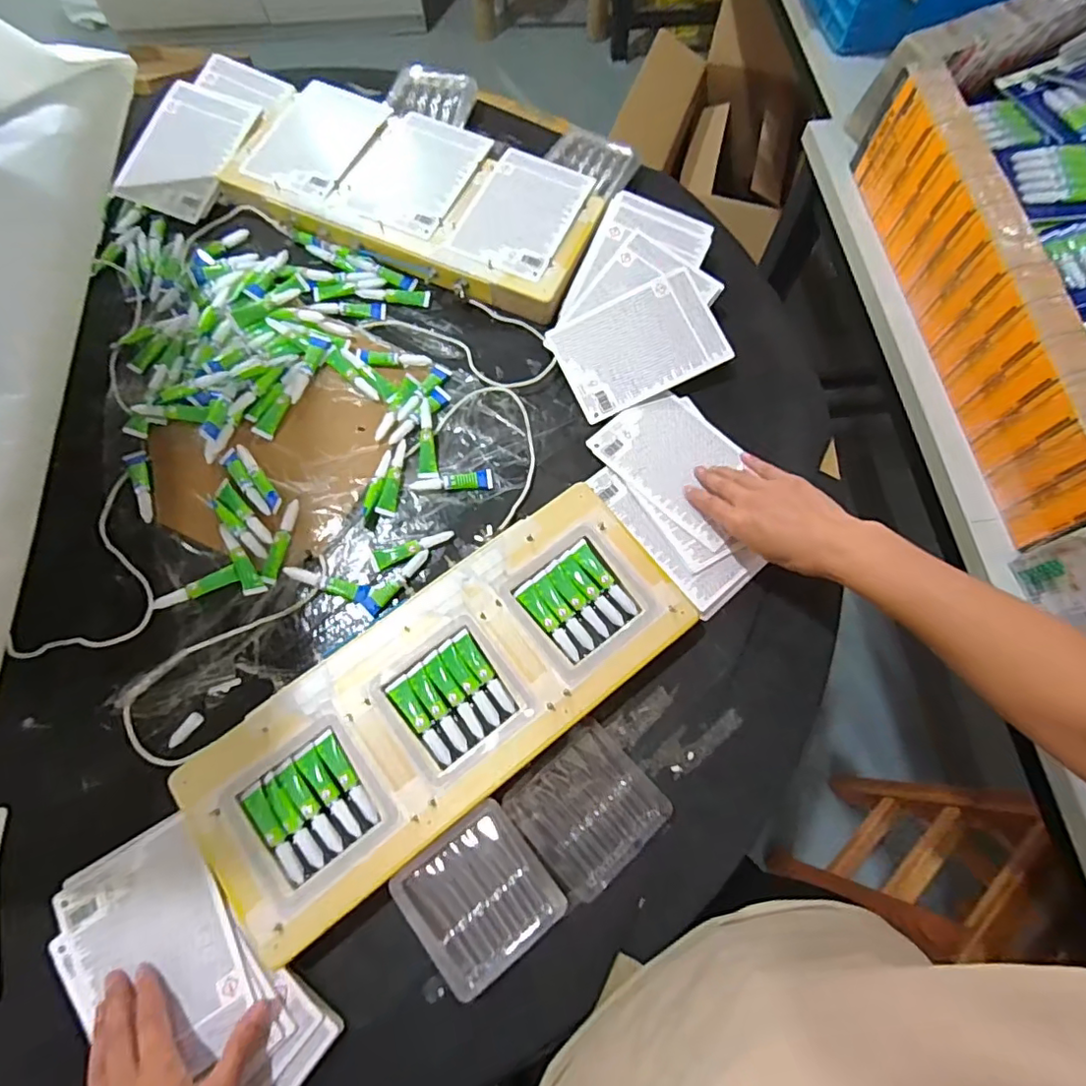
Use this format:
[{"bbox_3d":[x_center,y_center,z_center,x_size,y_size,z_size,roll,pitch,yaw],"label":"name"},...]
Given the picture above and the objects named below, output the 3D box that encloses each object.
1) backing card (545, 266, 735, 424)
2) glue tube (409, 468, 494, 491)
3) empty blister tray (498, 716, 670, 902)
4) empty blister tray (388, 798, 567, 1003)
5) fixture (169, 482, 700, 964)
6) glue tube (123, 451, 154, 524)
[{"bbox_3d":[0.102,-0.213,0.612,0.168,0.006,0.116,-26,80,2],"label":"backing card"},{"bbox_3d":[-0.090,-0.060,0.567,0.080,0.012,0.019,-8,73,-4],"label":"glue tube"},{"bbox_3d":[0.039,0.218,0.474,0.102,0.010,0.102,-40,77,-12],"label":"empty blister tray"},{"bbox_3d":[-0.050,0.278,0.453,0.101,0.021,0.105,-37,77,-12],"label":"empty blister tray"},{"bbox_3d":[-0.079,0.128,0.494,0.419,0.040,0.167,-36,77,-11],"label":"fixture"},{"bbox_3d":[-0.395,-0.056,0.564,0.018,0.006,0.079,-24,75,-8],"label":"glue tube"}]

